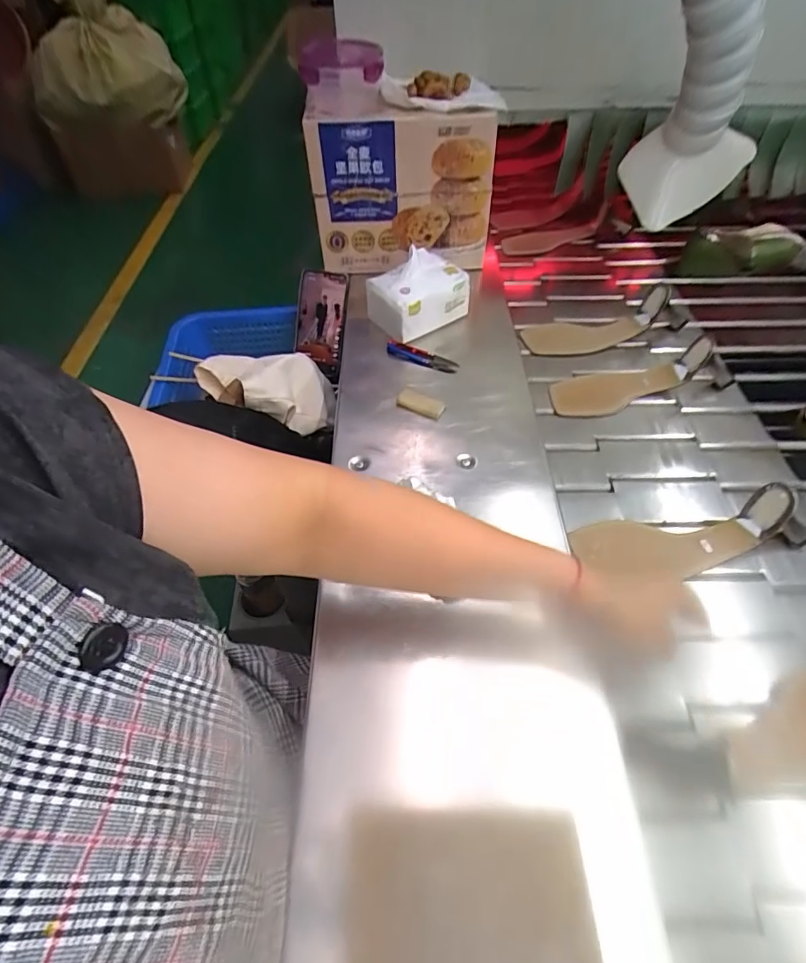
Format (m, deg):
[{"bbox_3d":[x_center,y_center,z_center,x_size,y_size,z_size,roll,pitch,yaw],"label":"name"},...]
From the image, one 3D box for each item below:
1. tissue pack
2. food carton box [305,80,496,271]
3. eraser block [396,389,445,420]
[{"bbox_3d":[0.020,-0.271,0.712,0.127,0.085,0.108,-30,56,-19],"label":"tissue pack"},{"bbox_3d":[0.001,-0.478,0.783,0.269,0.218,0.199,-5,52,2],"label":"food carton box"},{"bbox_3d":[0.022,-0.097,0.624,0.062,0.012,0.030,25,55,17],"label":"eraser block"}]

